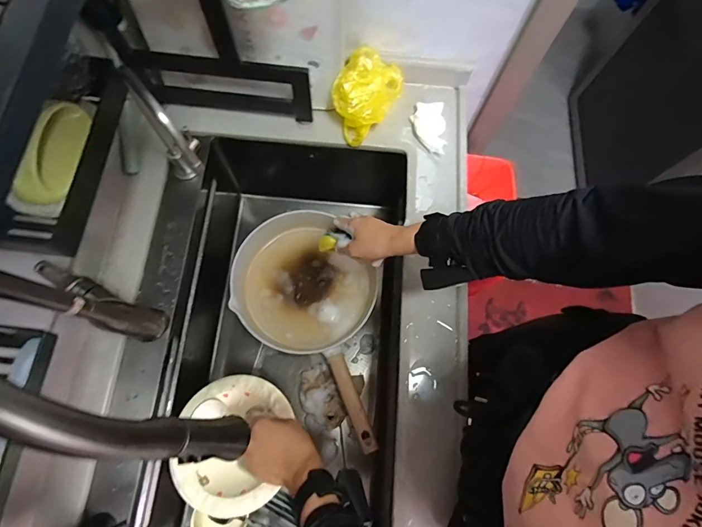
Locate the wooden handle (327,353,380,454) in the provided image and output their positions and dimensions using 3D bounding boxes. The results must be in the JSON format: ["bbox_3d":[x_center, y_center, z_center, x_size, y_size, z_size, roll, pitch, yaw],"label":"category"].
[{"bbox_3d":[0.002,0.246,0.704,0.034,0.015,0.174,-25,66,2],"label":"wooden handle"}]

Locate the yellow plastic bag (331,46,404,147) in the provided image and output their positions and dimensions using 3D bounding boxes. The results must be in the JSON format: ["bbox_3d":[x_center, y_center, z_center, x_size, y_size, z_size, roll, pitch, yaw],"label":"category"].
[{"bbox_3d":[0.023,-0.286,0.678,0.094,0.095,0.121,30,75,7],"label":"yellow plastic bag"}]

